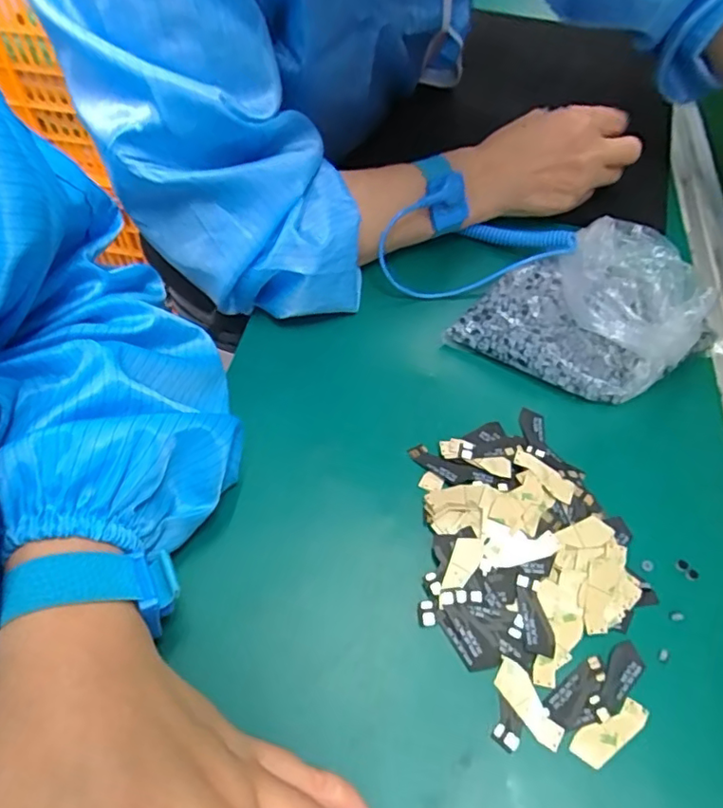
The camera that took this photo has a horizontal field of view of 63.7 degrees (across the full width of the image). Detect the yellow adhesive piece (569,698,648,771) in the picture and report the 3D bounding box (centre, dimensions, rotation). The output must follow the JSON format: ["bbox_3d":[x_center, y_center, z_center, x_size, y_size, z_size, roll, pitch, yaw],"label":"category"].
[{"bbox_3d":[0.106,0.140,0.249,0.037,0.004,0.014,-30,50,-20],"label":"yellow adhesive piece"}]

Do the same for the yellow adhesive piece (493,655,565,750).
[{"bbox_3d":[0.072,0.130,0.253,0.013,0.004,0.037,-28,50,-18],"label":"yellow adhesive piece"}]

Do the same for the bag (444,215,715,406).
[{"bbox_3d":[0.149,-0.063,0.373,0.152,0.055,0.122,-37,53,-25],"label":"bag"}]

